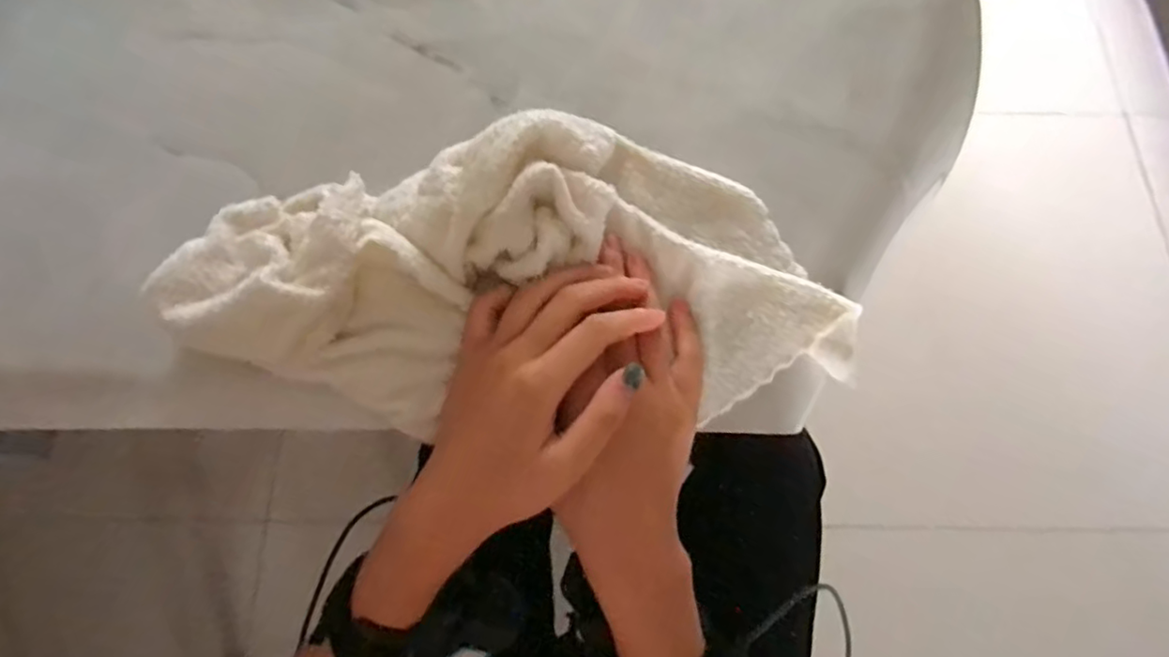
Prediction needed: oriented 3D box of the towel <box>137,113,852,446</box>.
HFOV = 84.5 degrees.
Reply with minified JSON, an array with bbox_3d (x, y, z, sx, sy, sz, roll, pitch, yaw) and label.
[{"bbox_3d":[-0.030,-0.031,0.322,0.325,0.069,0.140,-2,70,-9],"label":"towel"}]

